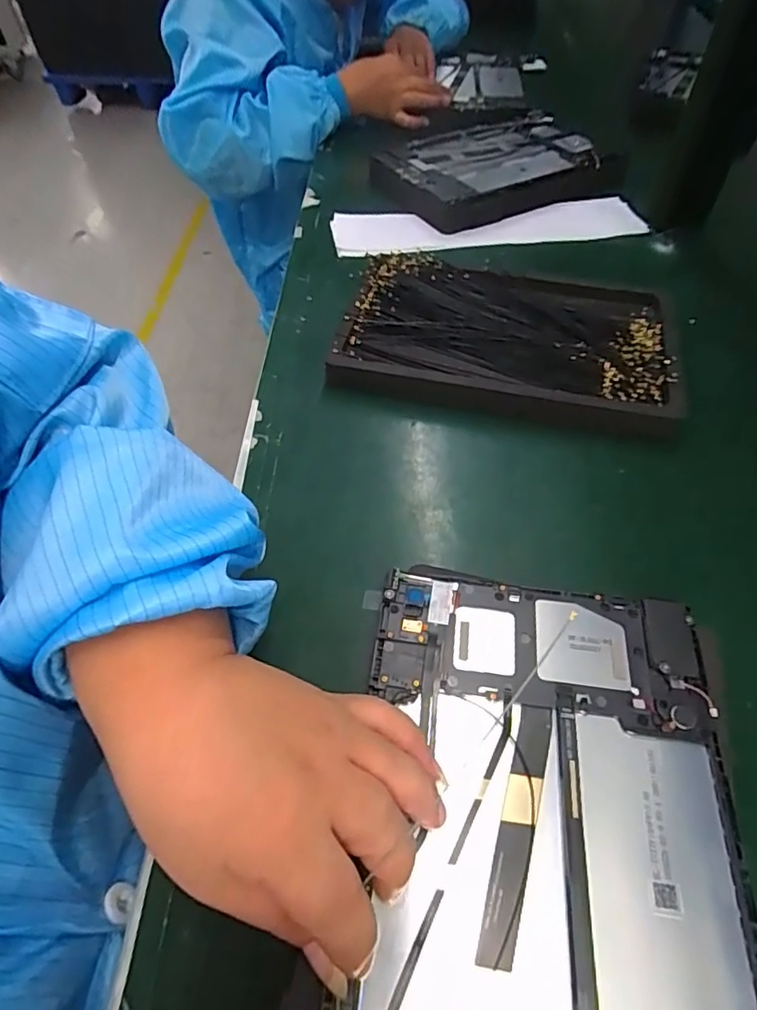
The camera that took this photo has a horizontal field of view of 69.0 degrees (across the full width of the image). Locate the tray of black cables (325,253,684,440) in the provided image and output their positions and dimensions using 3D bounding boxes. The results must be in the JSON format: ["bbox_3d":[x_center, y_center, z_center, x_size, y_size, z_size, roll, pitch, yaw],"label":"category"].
[{"bbox_3d":[0.097,-0.128,0.427,0.239,0.034,0.155,12,53,12],"label":"tray of black cables"}]

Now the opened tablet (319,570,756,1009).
[{"bbox_3d":[0.063,0.137,0.206,0.144,0.013,0.235,7,56,5],"label":"opened tablet"}]

